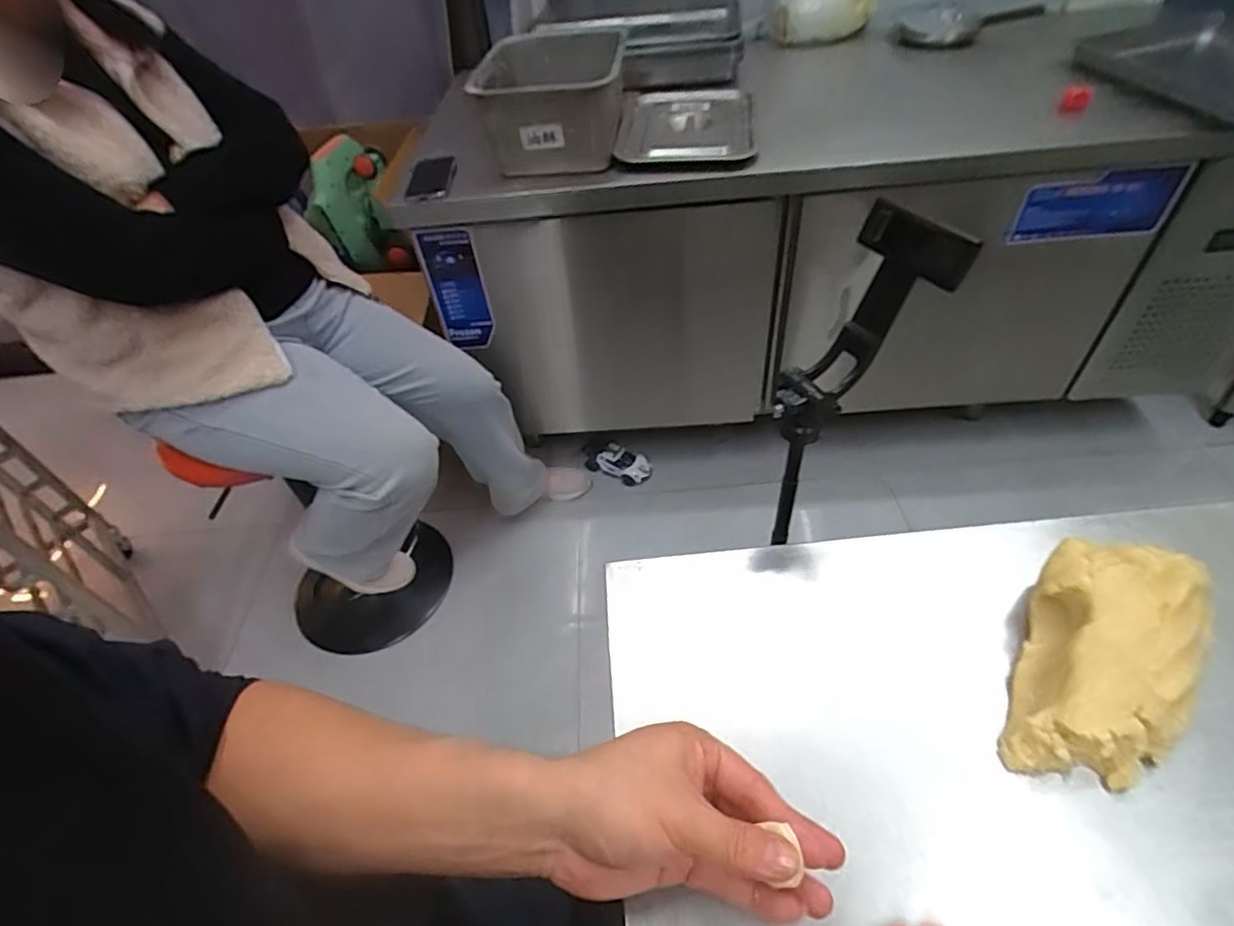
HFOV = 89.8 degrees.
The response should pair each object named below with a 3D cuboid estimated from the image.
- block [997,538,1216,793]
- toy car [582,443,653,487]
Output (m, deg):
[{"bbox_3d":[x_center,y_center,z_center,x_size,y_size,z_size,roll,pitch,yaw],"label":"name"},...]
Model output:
[{"bbox_3d":[0.325,0.132,0.406,0.096,0.069,0.165,21,53,22],"label":"block"},{"bbox_3d":[0.000,0.009,1.706,0.186,0.080,0.079,8,49,13],"label":"toy car"}]

